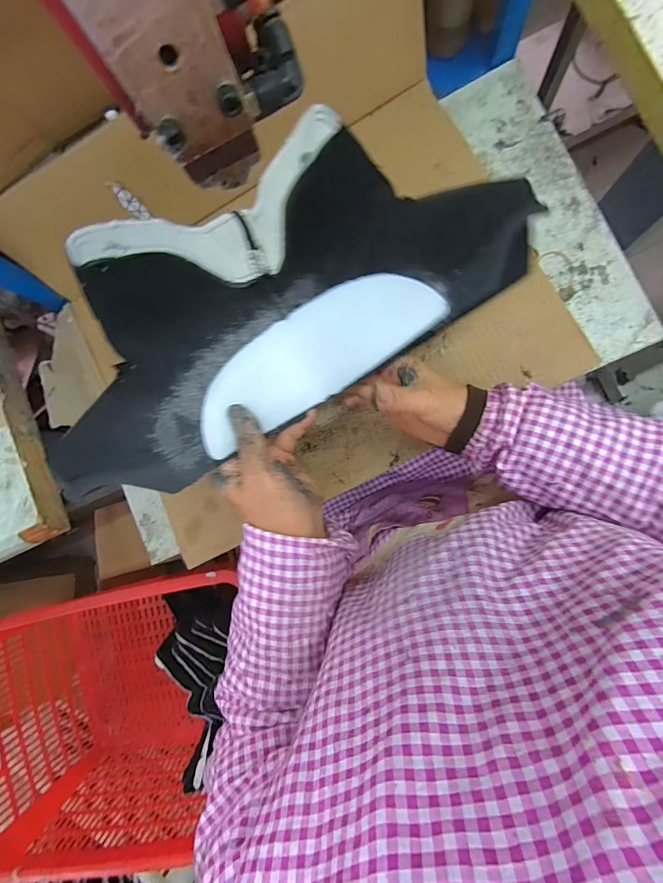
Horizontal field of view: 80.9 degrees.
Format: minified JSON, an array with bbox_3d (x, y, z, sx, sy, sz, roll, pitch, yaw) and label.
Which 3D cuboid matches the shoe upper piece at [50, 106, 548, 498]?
[{"bbox_3d":[-0.053,-0.115,0.300,0.360,0.079,0.197,-32,83,7],"label":"shoe upper piece"}]

